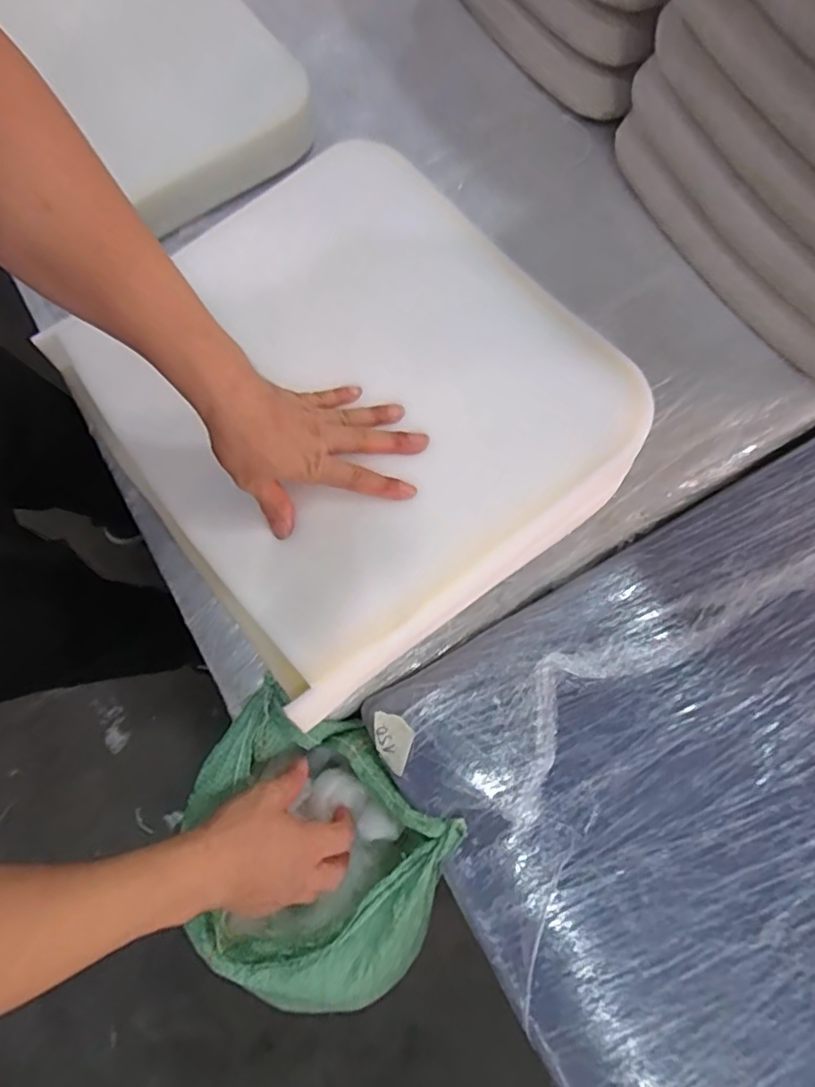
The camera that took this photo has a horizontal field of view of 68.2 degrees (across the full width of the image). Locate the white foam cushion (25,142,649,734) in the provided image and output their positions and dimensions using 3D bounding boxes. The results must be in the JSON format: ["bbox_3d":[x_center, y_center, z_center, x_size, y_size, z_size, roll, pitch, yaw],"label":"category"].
[{"bbox_3d":[-0.059,-0.148,0.562,0.413,0.055,0.468,-37,76,-8],"label":"white foam cushion"}]

